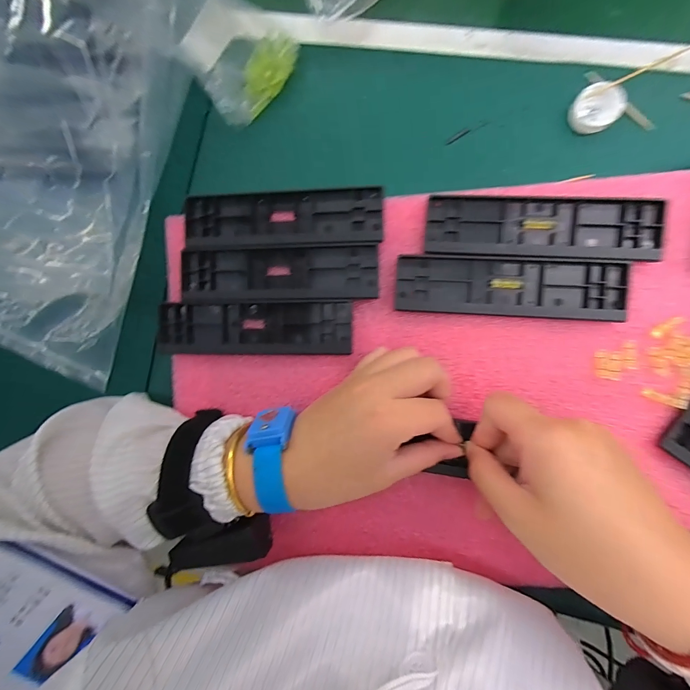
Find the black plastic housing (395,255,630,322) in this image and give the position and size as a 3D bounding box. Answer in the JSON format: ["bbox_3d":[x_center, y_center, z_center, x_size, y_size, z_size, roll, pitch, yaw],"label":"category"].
[{"bbox_3d":[0.118,-0.042,0.246,0.157,0.004,0.040,4,90,7],"label":"black plastic housing"}]

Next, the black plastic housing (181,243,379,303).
[{"bbox_3d":[-0.053,-0.056,0.270,0.158,0.008,0.041,0,89,7],"label":"black plastic housing"}]

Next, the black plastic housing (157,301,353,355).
[{"bbox_3d":[-0.076,-0.013,0.274,0.162,0.009,0.041,0,89,7],"label":"black plastic housing"}]

